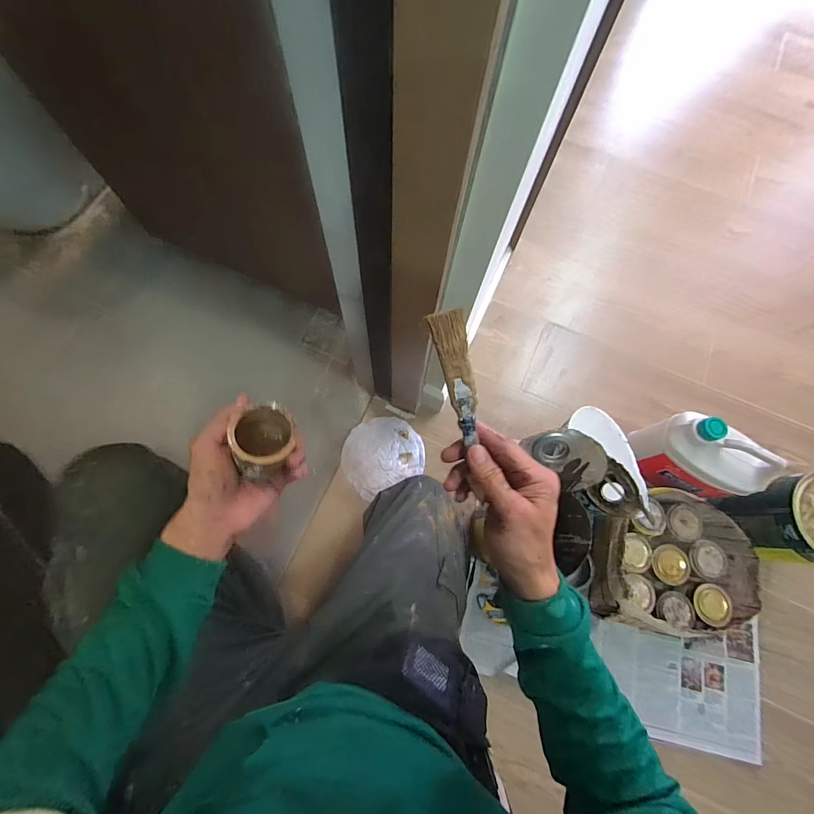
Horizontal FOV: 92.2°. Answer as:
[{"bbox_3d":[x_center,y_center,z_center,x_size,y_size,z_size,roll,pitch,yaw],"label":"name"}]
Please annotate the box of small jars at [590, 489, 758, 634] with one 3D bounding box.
[{"bbox_3d":[0.537,0.308,0.779,0.302,0.093,0.266,8,74,-1],"label":"box of small jars"}]

